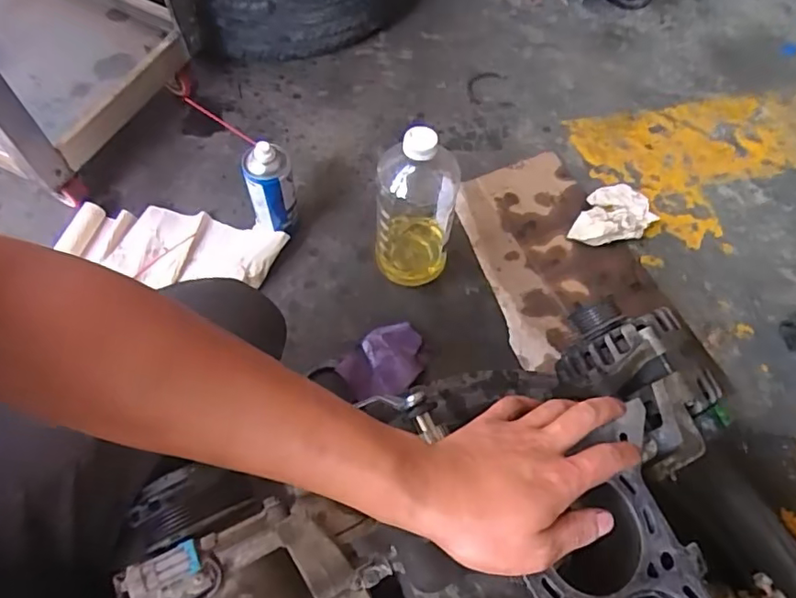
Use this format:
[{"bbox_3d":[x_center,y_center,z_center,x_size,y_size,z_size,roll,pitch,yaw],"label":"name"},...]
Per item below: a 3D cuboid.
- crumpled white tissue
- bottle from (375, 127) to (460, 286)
[{"bbox_3d":[0.353,-0.133,0.937,0.154,0.026,0.099,-40,73,-21],"label":"crumpled white tissue"},{"bbox_3d":[0.025,-0.127,0.784,0.110,0.254,0.108,8,63,0],"label":"bottle"}]

